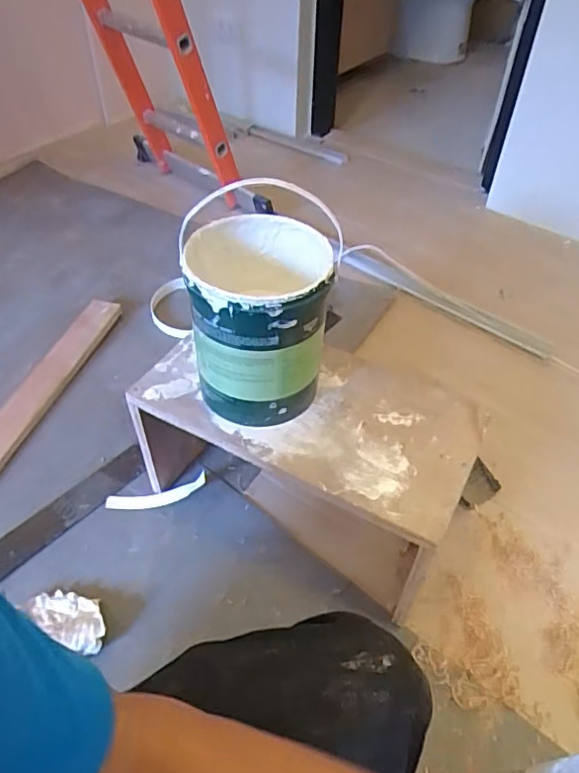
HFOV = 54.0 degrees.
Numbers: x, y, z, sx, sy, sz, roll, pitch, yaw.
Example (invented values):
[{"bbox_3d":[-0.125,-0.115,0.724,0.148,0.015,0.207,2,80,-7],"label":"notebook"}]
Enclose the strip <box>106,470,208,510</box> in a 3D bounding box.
[{"bbox_3d":[-0.214,0.179,0.926,0.172,0.032,0.024,-14,47,7],"label":"strip"}]

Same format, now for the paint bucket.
[{"bbox_3d":[-0.036,-0.080,0.717,0.154,0.205,0.166,2,46,-2],"label":"paint bucket"}]

